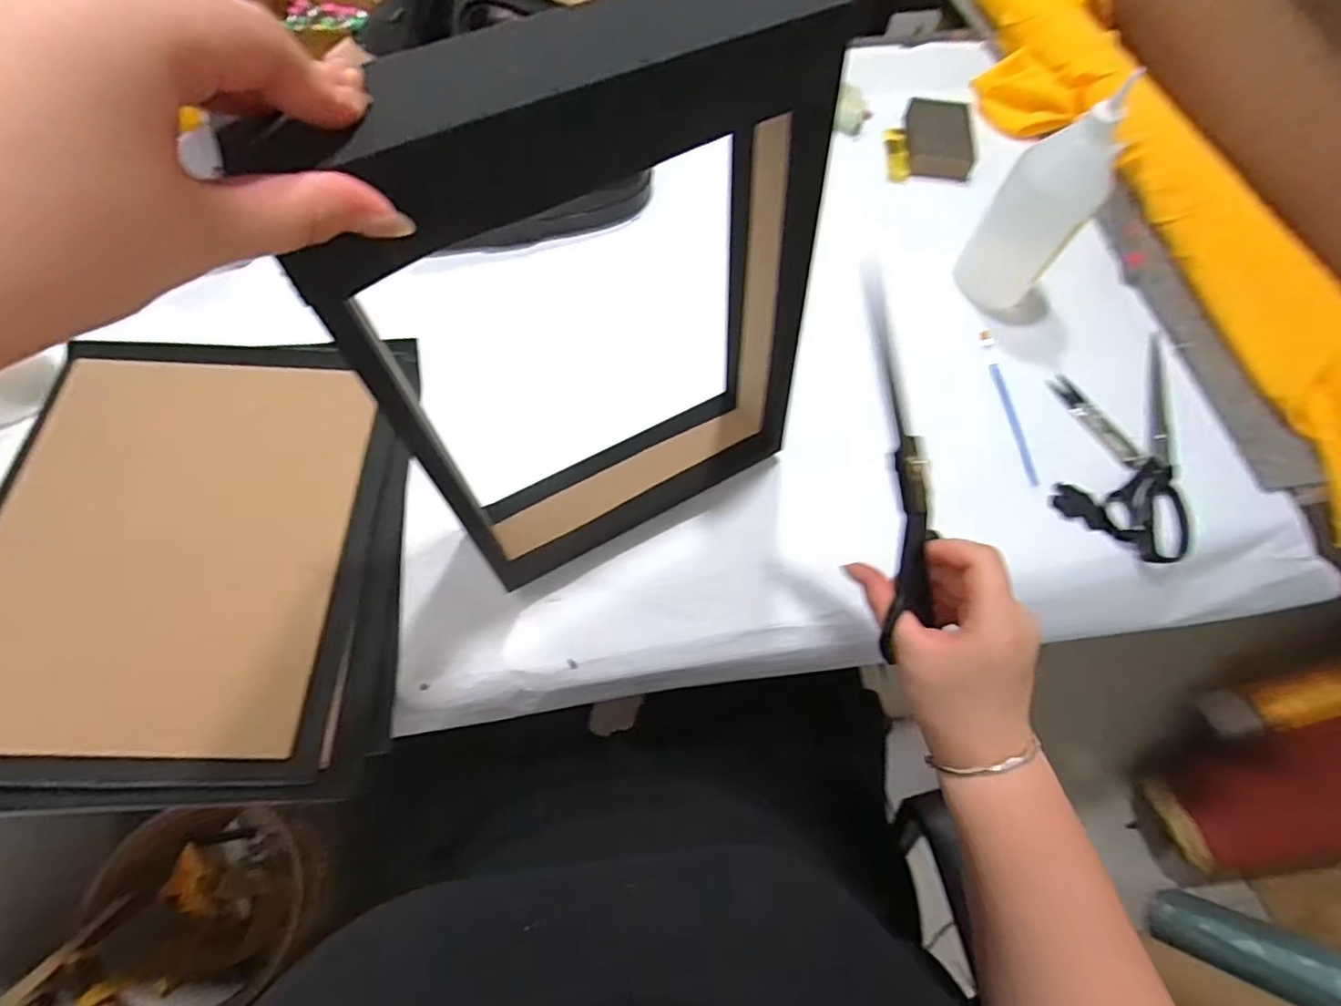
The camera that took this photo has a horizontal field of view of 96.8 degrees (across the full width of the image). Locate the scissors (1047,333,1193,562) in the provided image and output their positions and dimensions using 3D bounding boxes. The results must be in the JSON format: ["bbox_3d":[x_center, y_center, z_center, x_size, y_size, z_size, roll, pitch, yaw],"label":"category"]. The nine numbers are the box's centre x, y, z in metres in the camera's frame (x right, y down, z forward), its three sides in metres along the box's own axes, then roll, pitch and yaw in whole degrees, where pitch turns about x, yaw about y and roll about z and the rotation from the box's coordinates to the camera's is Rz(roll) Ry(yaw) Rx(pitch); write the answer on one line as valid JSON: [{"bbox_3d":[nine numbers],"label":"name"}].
[{"bbox_3d":[0.401,-0.064,0.534,0.107,0.013,0.226,15,67,3],"label":"scissors"}]

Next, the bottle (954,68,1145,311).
[{"bbox_3d":[0.323,-0.257,0.524,0.058,0.171,0.055,3,67,-2],"label":"bottle"}]

